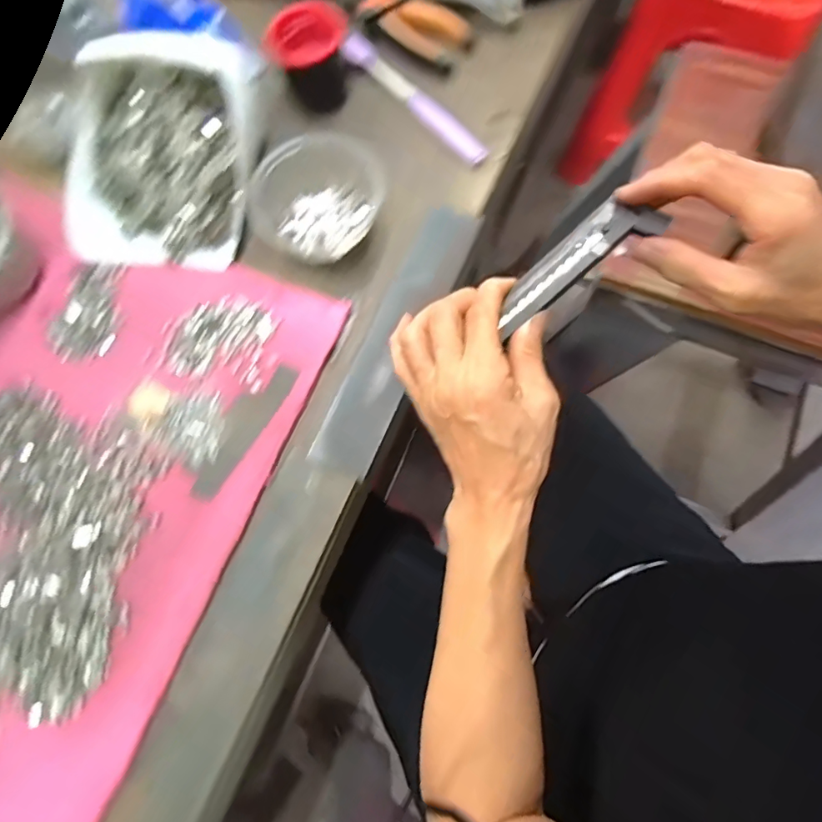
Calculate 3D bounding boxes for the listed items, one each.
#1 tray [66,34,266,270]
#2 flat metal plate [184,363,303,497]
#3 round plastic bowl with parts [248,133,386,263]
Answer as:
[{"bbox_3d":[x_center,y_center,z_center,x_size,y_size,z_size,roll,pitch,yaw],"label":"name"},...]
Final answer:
[{"bbox_3d":[-0.223,-0.220,0.424,0.162,0.032,0.179,6,99,6],"label":"tray"},{"bbox_3d":[-0.135,0.012,0.390,0.032,0.006,0.117,32,78,8],"label":"flat metal plate"},{"bbox_3d":[-0.076,-0.178,0.414,0.107,0.050,0.094,-8,76,-1],"label":"round plastic bowl with parts"}]

